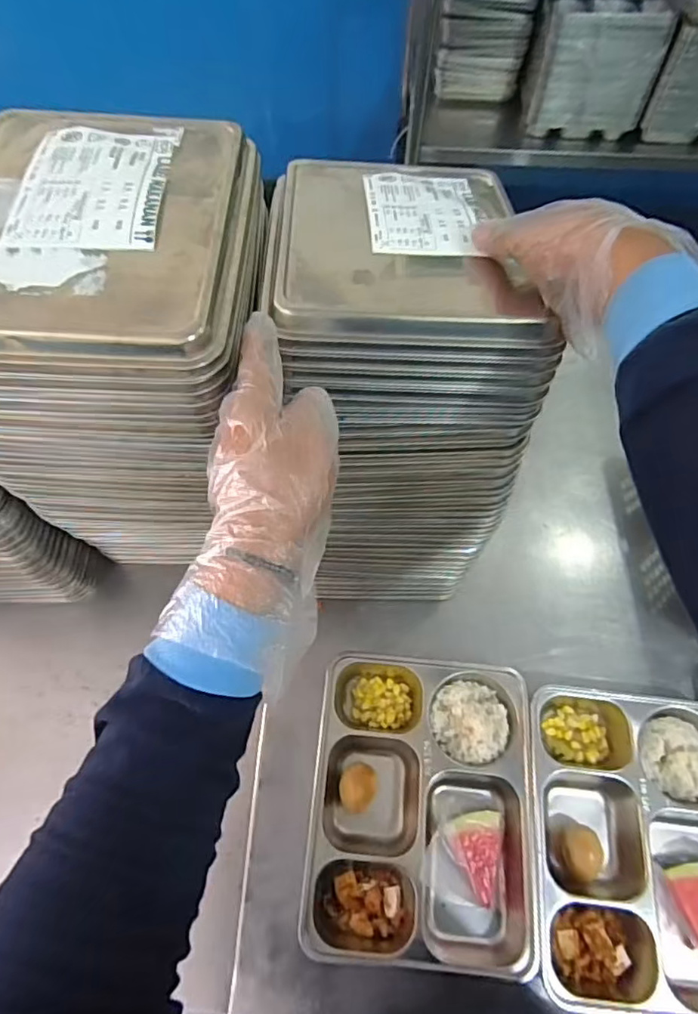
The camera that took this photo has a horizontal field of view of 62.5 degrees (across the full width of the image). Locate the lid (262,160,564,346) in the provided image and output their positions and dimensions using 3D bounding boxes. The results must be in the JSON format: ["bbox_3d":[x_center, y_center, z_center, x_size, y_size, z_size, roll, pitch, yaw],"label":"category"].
[{"bbox_3d":[0.041,-0.223,0.477,0.205,0.019,0.260,3,53,-3],"label":"lid"}]

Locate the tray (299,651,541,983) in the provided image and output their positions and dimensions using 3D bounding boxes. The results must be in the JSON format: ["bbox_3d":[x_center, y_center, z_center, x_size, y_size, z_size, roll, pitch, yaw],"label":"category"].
[{"bbox_3d":[0.075,0.302,0.600,0.221,0.035,0.279,5,63,1],"label":"tray"}]

